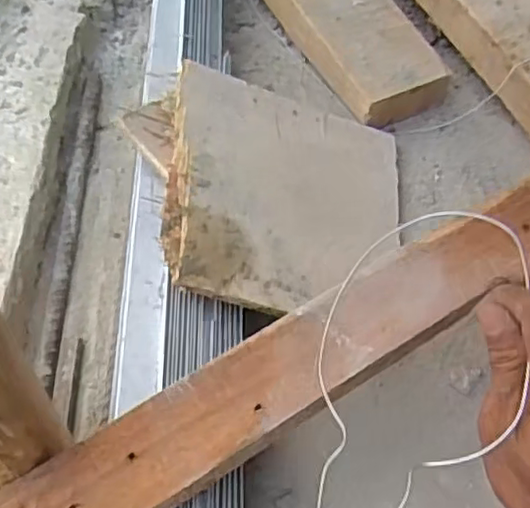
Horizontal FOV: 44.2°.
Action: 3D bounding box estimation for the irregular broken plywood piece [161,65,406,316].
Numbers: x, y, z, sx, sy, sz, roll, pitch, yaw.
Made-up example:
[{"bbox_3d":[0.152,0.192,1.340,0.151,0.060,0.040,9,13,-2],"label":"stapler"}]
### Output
[{"bbox_3d":[0.024,-0.055,0.620,0.232,0.010,0.243,14,56,-19],"label":"irregular broken plywood piece"}]

